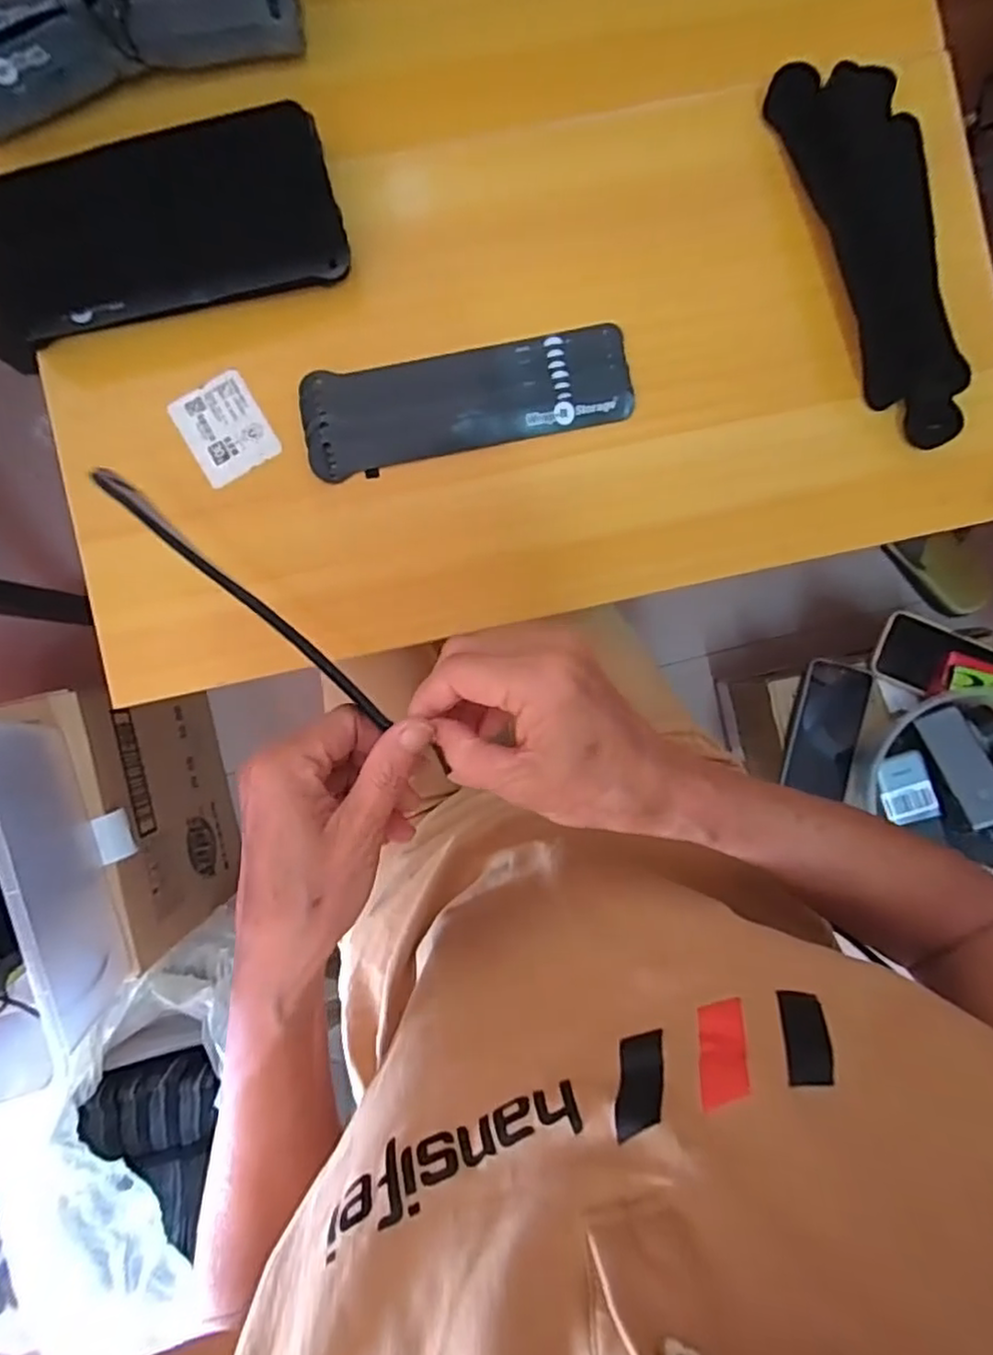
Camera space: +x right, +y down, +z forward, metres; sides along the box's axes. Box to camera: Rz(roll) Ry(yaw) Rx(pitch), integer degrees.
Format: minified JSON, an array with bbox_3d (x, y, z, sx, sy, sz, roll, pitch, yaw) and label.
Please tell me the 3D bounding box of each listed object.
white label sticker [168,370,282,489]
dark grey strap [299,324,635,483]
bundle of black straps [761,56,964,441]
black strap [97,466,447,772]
[{"bbox_3d":[-0.168,-0.153,0.403,0.049,0.004,0.058,-29,91,0],"label":"white label sticker"},{"bbox_3d":[-0.017,-0.171,0.403,0.200,0.006,0.063,-10,91,-1],"label":"dark grey strap"},{"bbox_3d":[0.243,-0.263,0.401,0.074,0.030,0.235,-22,91,0],"label":"bundle of black straps"},{"bbox_3d":[-0.105,-0.030,0.289,0.201,0.010,0.008,39,90,8],"label":"black strap"}]

